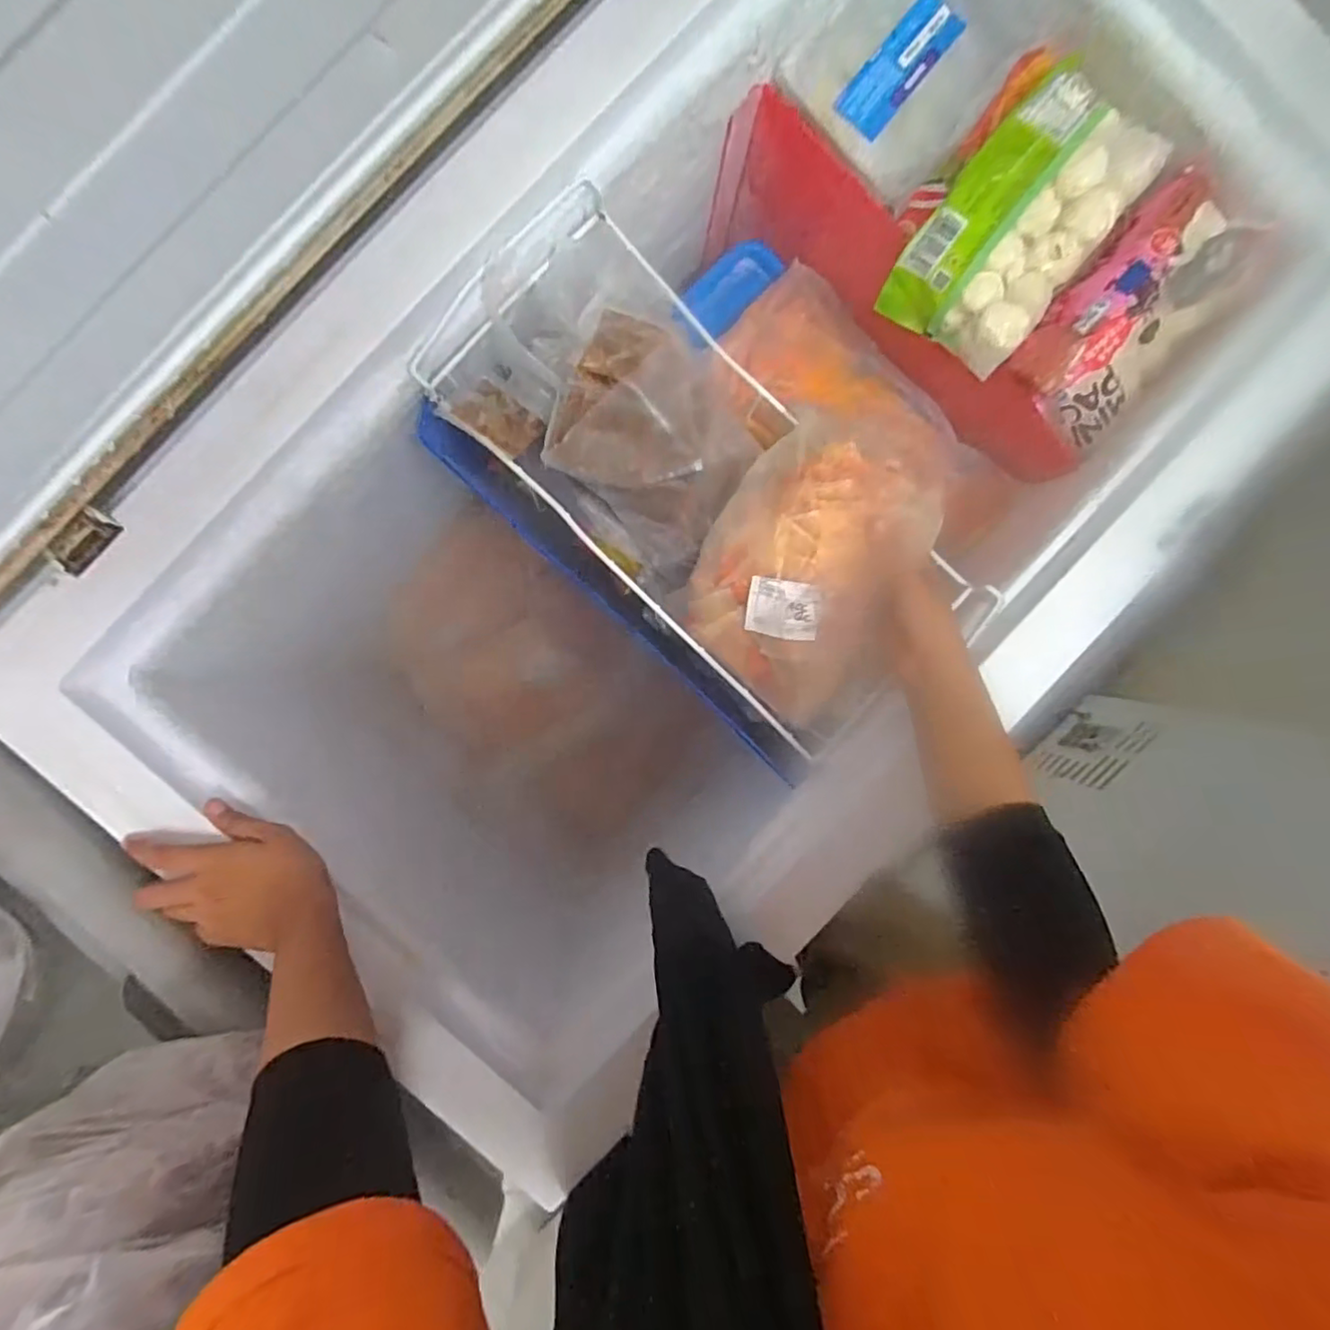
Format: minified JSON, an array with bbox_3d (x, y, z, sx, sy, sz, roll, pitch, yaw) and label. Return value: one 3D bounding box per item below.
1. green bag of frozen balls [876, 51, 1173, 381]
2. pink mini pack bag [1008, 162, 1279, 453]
[{"bbox_3d":[0.312,-0.388,0.542,0.137,0.070,0.219,39,90,-4],"label":"green bag of frozen balls"},{"bbox_3d":[0.425,-0.315,0.556,0.129,0.060,0.217,42,90,-4],"label":"pink mini pack bag"}]

